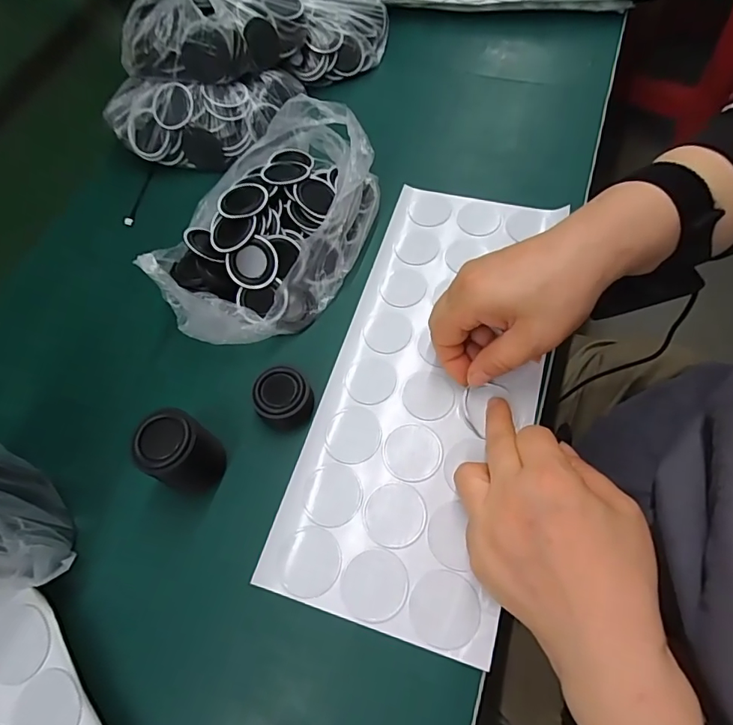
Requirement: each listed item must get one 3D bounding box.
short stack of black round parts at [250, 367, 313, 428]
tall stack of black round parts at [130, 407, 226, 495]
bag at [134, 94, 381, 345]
[{"bbox_3d":[-0.057,0.024,0.326,0.036,0.025,0.035,-35,67,-13],"label":"short stack of black round parts"},{"bbox_3d":[-0.113,0.056,0.295,0.039,0.058,0.038,36,71,19],"label":"tall stack of black round parts"},{"bbox_3d":[-0.074,-0.103,0.360,0.126,0.071,0.197,17,66,11],"label":"bag"}]

